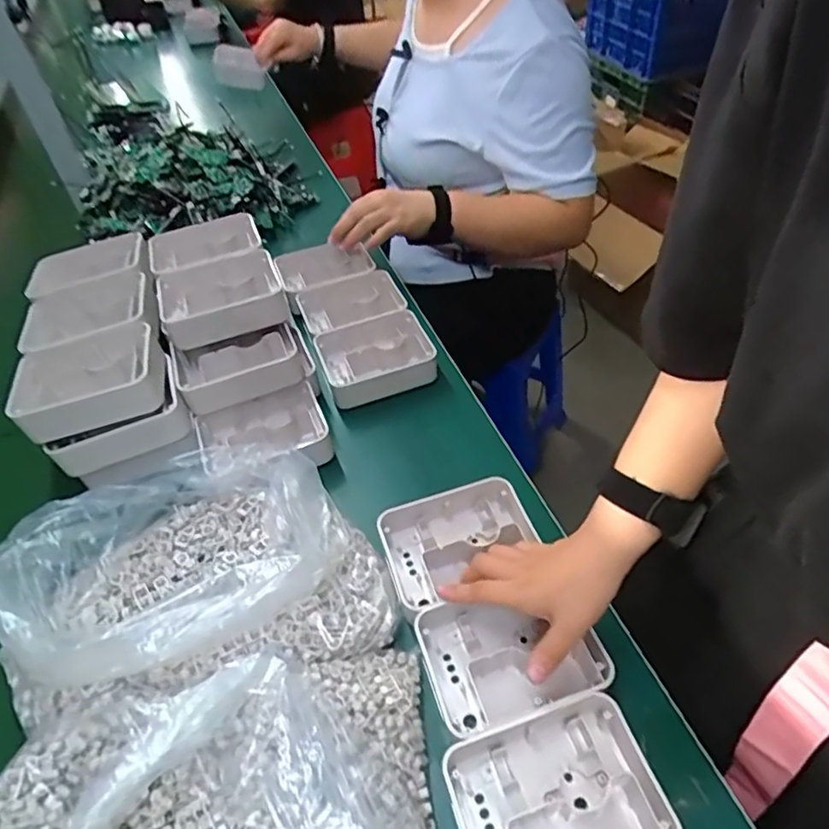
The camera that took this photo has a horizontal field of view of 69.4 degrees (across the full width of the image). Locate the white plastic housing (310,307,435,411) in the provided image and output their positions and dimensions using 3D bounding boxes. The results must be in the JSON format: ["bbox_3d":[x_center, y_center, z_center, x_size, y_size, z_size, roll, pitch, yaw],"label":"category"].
[{"bbox_3d":[-0.044,-0.067,0.705,0.127,0.040,0.099,-18,48,-10],"label":"white plastic housing"}]

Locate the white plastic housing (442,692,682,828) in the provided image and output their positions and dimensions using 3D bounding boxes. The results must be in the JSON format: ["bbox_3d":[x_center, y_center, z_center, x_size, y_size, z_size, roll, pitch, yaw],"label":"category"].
[{"bbox_3d":[0.096,0.257,0.396,0.133,0.037,0.098,-16,48,-8],"label":"white plastic housing"}]

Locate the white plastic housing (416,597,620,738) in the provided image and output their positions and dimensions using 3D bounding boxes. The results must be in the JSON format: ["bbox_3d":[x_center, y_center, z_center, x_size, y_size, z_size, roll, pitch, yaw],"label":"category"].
[{"bbox_3d":[0.072,0.185,0.459,0.124,0.042,0.097,-16,47,-8],"label":"white plastic housing"}]

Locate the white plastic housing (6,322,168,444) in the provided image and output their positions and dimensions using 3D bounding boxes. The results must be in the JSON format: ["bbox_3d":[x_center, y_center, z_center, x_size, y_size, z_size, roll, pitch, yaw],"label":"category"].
[{"bbox_3d":[-0.305,-0.028,0.571,0.130,0.046,0.095,-17,48,-9],"label":"white plastic housing"}]

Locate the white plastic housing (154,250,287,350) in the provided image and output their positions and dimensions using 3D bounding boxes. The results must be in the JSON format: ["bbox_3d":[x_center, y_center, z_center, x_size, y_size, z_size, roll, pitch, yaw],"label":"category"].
[{"bbox_3d":[-0.213,-0.125,0.652,0.133,0.043,0.102,-18,48,-9],"label":"white plastic housing"}]

